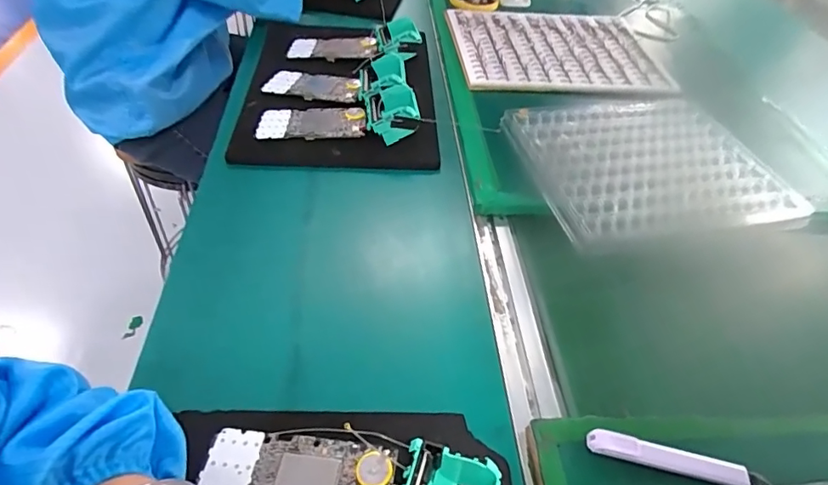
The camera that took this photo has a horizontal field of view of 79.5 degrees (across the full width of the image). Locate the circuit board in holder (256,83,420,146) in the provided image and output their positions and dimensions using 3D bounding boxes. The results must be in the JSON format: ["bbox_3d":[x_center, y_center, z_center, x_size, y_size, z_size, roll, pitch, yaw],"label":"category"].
[{"bbox_3d":[-0.094,-0.159,0.611,0.191,0.046,0.072,-2,46,-4],"label":"circuit board in holder"}]

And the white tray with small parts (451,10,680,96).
[{"bbox_3d":[0.227,-0.318,0.799,0.318,0.009,0.273,-1,46,-4],"label":"white tray with small parts"}]

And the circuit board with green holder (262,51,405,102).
[{"bbox_3d":[-0.100,-0.221,0.676,0.193,0.034,0.083,1,44,17],"label":"circuit board with green holder"}]

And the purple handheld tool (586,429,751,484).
[{"bbox_3d":[0.178,0.152,0.352,0.108,0.014,0.016,11,46,8],"label":"purple handheld tool"}]

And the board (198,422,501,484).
[{"bbox_3d":[-0.045,0.159,0.330,0.192,0.045,0.078,11,46,8],"label":"board"}]

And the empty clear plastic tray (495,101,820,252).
[{"bbox_3d":[0.274,-0.106,0.599,0.297,0.013,0.238,-8,47,-10],"label":"empty clear plastic tray"}]

